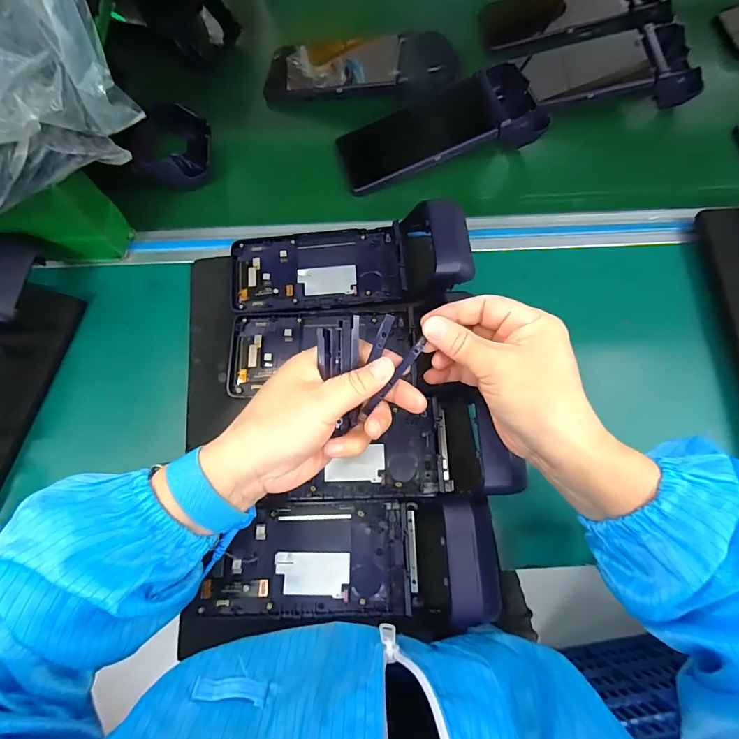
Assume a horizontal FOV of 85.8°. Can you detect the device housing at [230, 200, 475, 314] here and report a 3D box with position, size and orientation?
[{"bbox_3d":[-0.022,-0.104,0.365,0.223,0.047,0.091,-4,71,0],"label":"device housing"}]

